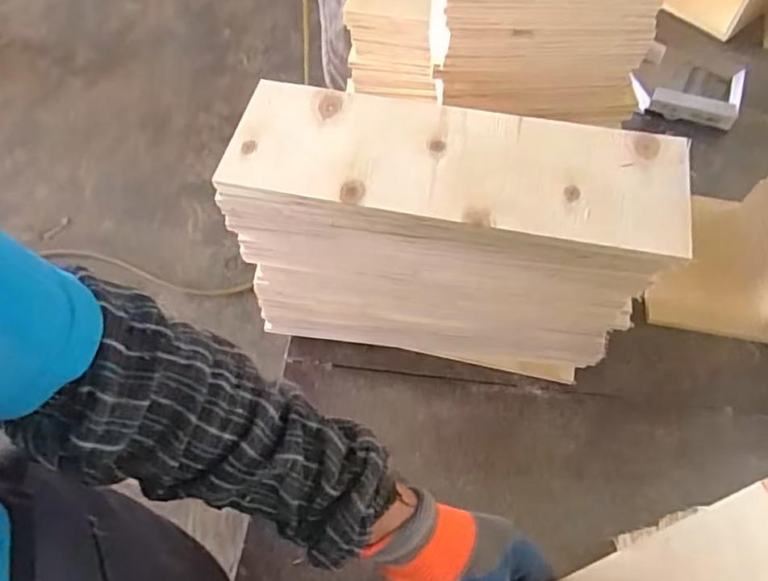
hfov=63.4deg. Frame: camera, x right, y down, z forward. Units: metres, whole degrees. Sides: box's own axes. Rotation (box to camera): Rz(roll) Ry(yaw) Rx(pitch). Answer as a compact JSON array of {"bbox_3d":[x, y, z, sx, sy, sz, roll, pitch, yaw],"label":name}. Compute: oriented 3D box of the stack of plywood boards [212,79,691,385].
[{"bbox_3d":[0.051,-0.027,0.584,0.348,0.273,0.114,11,57,6],"label":"stack of plywood boards"}]

